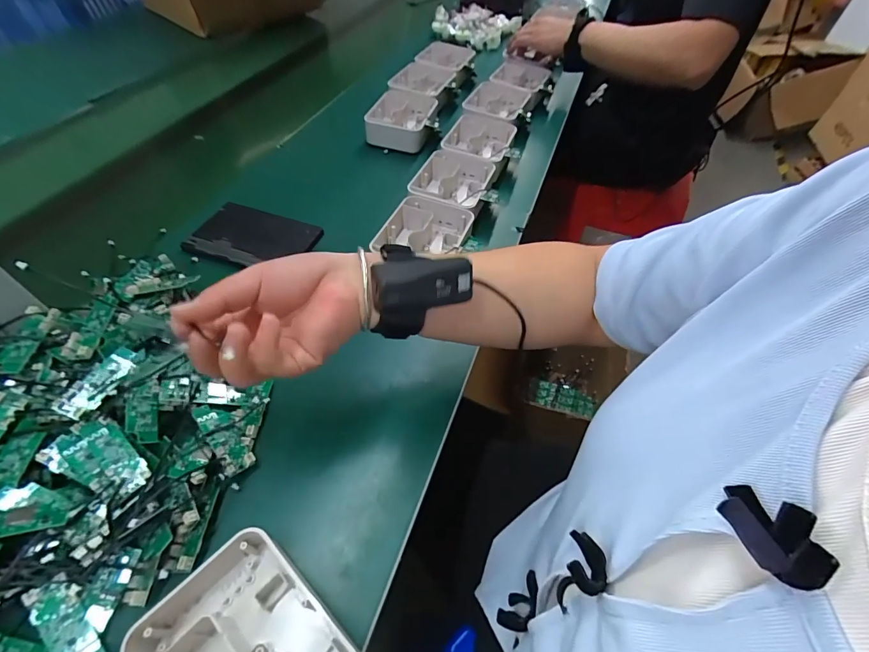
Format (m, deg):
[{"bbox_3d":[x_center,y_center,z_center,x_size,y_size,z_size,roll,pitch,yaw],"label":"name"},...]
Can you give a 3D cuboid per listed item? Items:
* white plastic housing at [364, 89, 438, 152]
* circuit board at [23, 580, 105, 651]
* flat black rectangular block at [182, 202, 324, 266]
[{"bbox_3d":[-0.054,-0.362,0.699,0.111,0.041,0.127,8,53,5],"label":"white plastic housing"},{"bbox_3d":[-0.251,0.205,0.270,0.069,0.006,0.027,45,63,11],"label":"circuit board"},{"bbox_3d":[-0.237,-0.115,0.523,0.145,0.016,0.098,20,58,4],"label":"flat black rectangular block"}]

